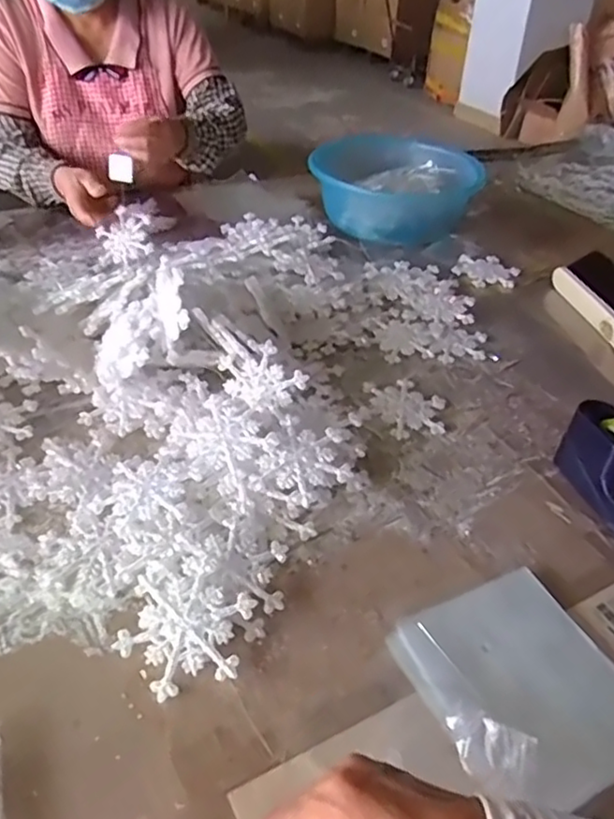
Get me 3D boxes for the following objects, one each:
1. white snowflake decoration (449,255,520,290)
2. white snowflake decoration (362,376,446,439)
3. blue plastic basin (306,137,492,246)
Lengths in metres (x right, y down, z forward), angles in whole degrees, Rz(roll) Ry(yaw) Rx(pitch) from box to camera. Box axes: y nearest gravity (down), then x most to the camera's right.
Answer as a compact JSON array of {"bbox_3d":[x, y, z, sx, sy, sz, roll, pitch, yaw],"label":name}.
[{"bbox_3d":[0.293,-0.226,1.023,0.102,0.006,0.108,-1,41,1],"label":"white snowflake decoration"},{"bbox_3d":[0.119,-0.004,0.731,0.081,0.015,0.098,-9,39,-15],"label":"white snowflake decoration"},{"bbox_3d":[0.151,-0.412,1.163,0.270,0.102,0.271,2,37,-1],"label":"blue plastic basin"}]

